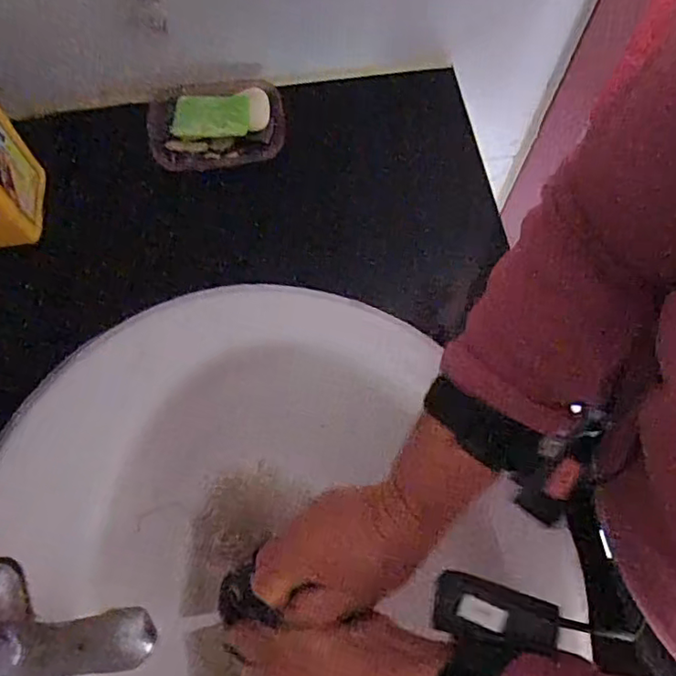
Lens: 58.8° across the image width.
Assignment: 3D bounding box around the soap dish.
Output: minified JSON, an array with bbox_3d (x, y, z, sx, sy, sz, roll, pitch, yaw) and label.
[{"bbox_3d":[-0.116,-0.208,0.578,0.127,0.031,0.093,-9,68,-5],"label":"soap dish"}]

